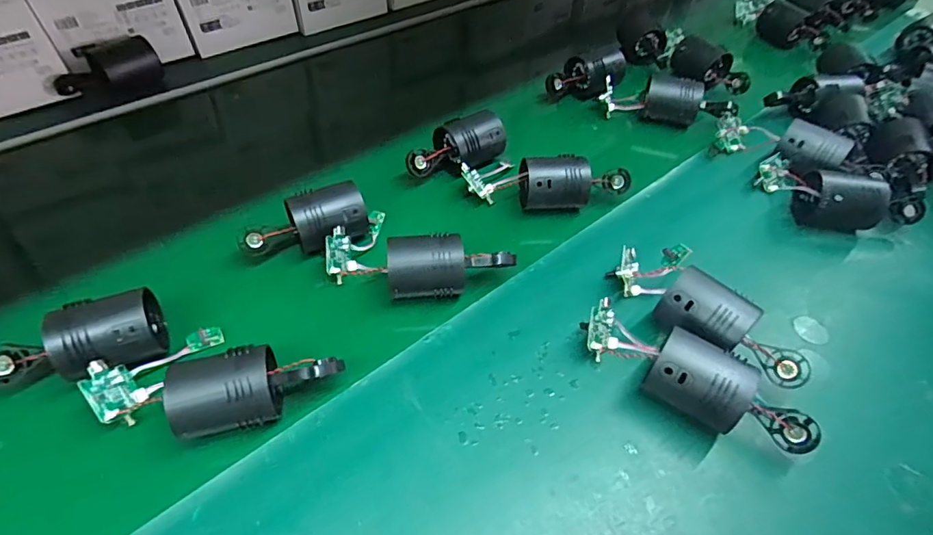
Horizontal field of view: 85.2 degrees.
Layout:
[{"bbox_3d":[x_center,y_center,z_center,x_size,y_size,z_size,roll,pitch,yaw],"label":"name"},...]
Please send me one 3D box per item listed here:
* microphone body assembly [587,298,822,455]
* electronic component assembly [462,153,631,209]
[{"bbox_3d":[0.168,0.082,0.377,0.166,0.051,0.048,31,54,22],"label":"microphone body assembly"},{"bbox_3d":[0.082,-0.095,0.531,0.173,0.047,0.072,12,49,7],"label":"electronic component assembly"}]

